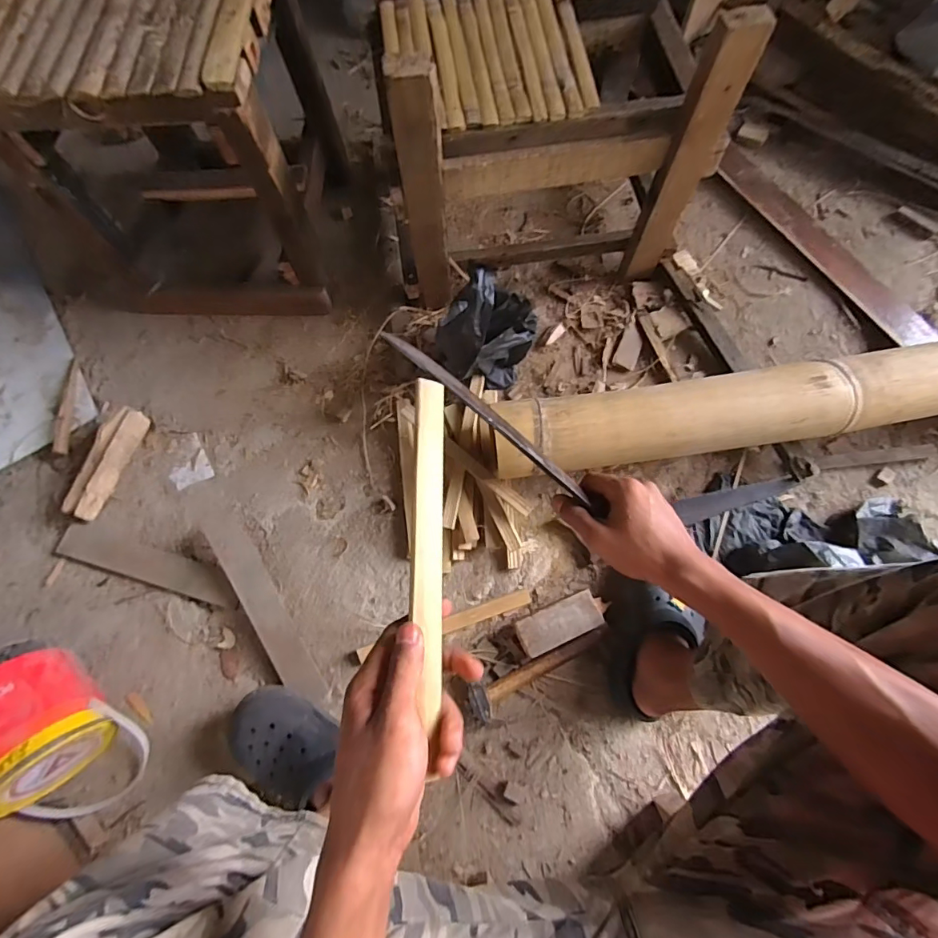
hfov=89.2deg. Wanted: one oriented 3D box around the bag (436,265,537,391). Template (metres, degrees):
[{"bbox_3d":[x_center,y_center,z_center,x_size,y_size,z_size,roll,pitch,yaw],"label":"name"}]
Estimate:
[{"bbox_3d":[0.034,-0.218,0.756,0.105,0.248,0.174,42,77,13],"label":"bag"}]

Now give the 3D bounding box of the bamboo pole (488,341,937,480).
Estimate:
[{"bbox_3d":[0.503,-0.093,0.754,0.937,0.129,0.123,-8,70,-1],"label":"bamboo pole"}]

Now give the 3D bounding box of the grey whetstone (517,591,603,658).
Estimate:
[{"bbox_3d":[0.141,0.240,0.738,0.130,0.026,0.057,-23,73,-6],"label":"grey whetstone"}]

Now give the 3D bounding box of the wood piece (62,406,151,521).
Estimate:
[{"bbox_3d":[-0.618,-0.012,0.811,0.036,0.062,0.194,18,73,7],"label":"wood piece"}]

